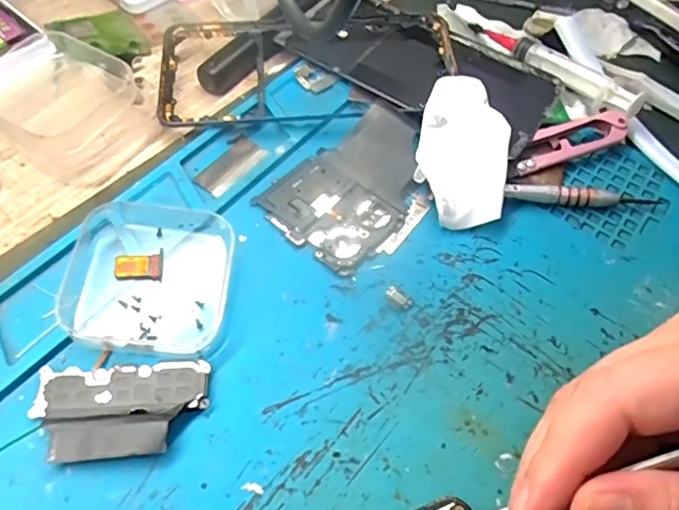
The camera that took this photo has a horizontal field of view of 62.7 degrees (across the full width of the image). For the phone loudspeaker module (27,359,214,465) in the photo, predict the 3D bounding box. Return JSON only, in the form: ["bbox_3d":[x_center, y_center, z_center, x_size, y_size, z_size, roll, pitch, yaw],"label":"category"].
[{"bbox_3d":[-0.080,0.057,0.204,0.061,0.008,0.035,-2,57,-6],"label":"phone loudspeaker module"}]

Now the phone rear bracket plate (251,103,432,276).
[{"bbox_3d":[0.010,-0.032,0.270,0.064,0.008,0.084,42,70,18],"label":"phone rear bracket plate"}]

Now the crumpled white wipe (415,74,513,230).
[{"bbox_3d":[0.062,-0.052,0.275,0.044,0.020,0.082,12,57,3],"label":"crumpled white wipe"}]

